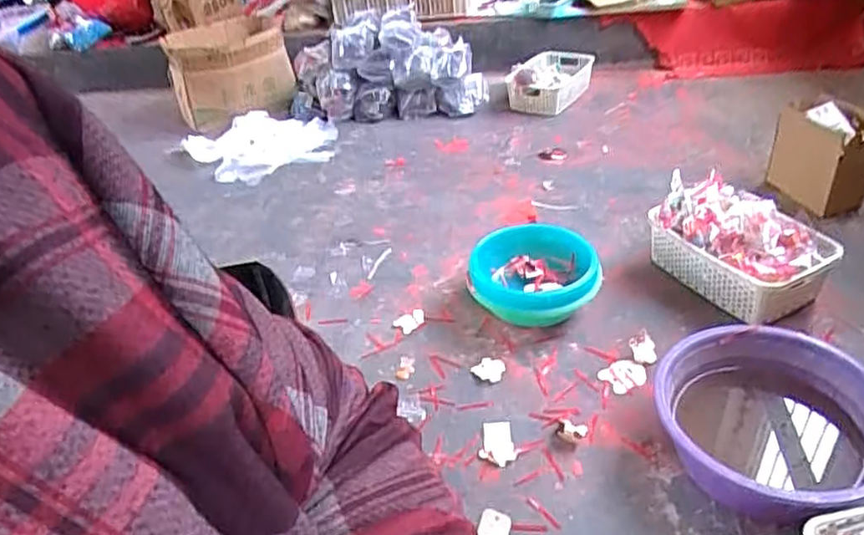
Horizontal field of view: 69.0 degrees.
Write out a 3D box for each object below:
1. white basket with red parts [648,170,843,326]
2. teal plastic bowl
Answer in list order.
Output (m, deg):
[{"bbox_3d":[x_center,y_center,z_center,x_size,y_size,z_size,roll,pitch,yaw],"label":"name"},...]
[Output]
[{"bbox_3d":[0.542,-0.036,1.143,0.173,0.156,0.307,-26,40,-23],"label":"white basket with red parts"},{"bbox_3d":[0.179,0.025,1.148,0.218,0.113,0.221,-5,36,4],"label":"teal plastic bowl"}]

